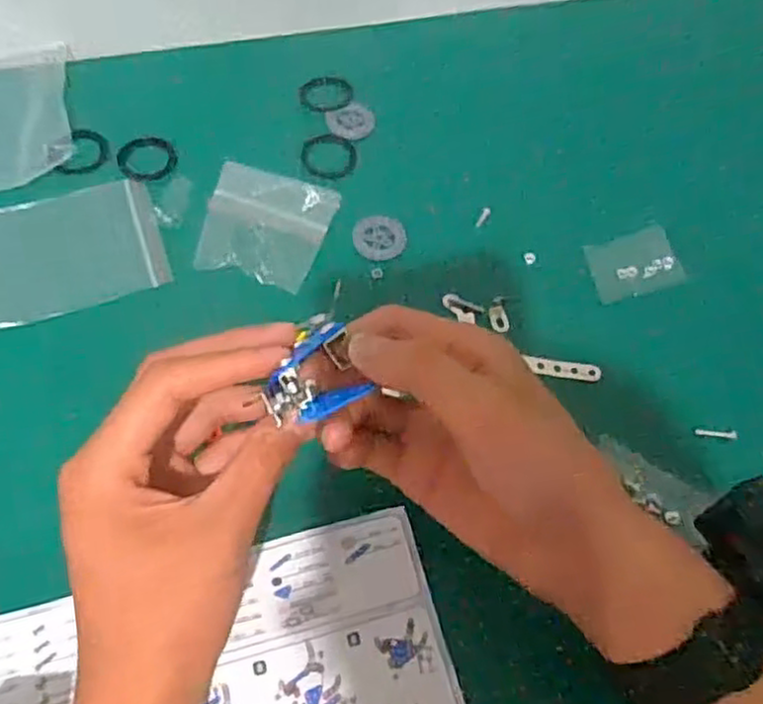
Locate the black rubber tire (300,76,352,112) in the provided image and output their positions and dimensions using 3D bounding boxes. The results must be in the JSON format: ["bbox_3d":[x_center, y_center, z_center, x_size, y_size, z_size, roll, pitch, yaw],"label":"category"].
[{"bbox_3d":[-0.040,-0.185,0.507,0.037,0.007,0.034,1,63,-2],"label":"black rubber tire"}]

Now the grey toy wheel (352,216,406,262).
[{"bbox_3d":[-0.001,-0.074,0.454,0.031,0.008,0.033,1,63,-2],"label":"grey toy wheel"}]

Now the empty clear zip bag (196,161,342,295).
[{"bbox_3d":[-0.074,-0.081,0.444,0.077,0.009,0.081,17,63,5],"label":"empty clear zip bag"}]

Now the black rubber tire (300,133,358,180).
[{"bbox_3d":[-0.035,-0.133,0.485,0.039,0.009,0.038,1,63,-2],"label":"black rubber tire"}]

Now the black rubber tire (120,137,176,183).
[{"bbox_3d":[-0.157,-0.130,0.473,0.039,0.004,0.036,1,63,-2],"label":"black rubber tire"}]

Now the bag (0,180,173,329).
[{"bbox_3d":[-0.201,-0.060,0.431,0.126,0.004,0.084,-17,68,-14],"label":"bag"}]

